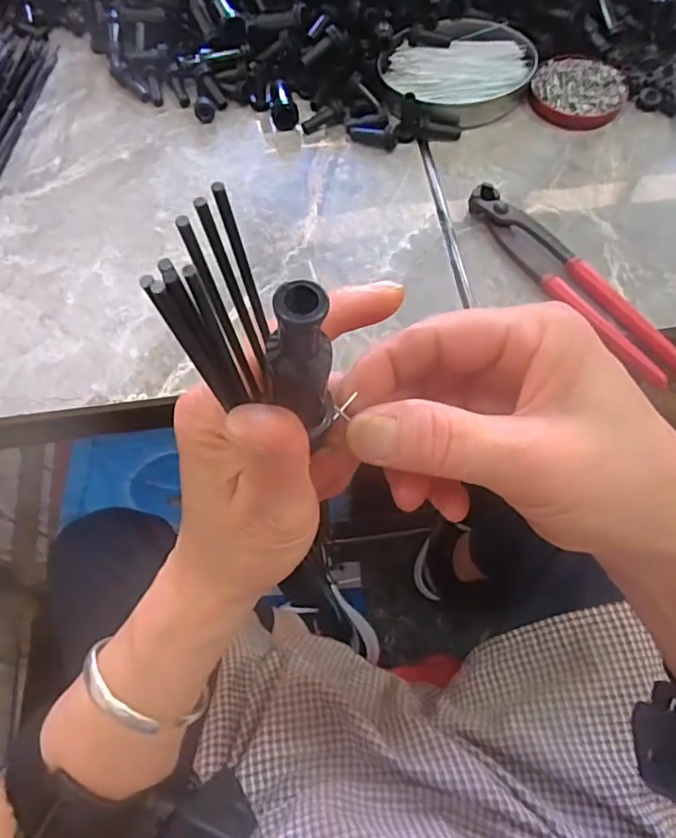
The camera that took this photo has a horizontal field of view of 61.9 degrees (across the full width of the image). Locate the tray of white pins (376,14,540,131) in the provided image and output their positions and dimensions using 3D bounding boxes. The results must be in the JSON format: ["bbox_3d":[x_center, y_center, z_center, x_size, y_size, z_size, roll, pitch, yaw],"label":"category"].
[{"bbox_3d":[0.107,-0.304,0.495,0.130,0.034,0.098,-14,66,-5],"label":"tray of white pins"}]

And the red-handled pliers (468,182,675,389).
[{"bbox_3d":[0.170,-0.102,0.413,0.031,0.018,0.200,-33,69,-12],"label":"red-handled pliers"}]

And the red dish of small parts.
[{"bbox_3d":[0.211,-0.287,0.496,0.078,0.016,0.072,-1,66,1],"label":"red dish of small parts"}]

